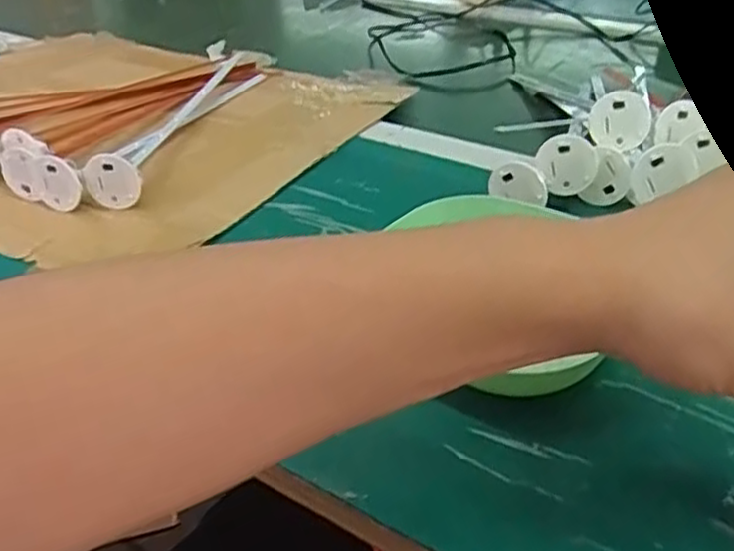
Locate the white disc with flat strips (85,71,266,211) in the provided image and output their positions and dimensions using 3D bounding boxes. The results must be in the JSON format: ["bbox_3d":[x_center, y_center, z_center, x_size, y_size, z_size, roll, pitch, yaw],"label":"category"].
[{"bbox_3d":[-0.143,-0.136,0.592,0.032,0.032,0.285,6,33,11],"label":"white disc with flat strips"}]

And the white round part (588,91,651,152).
[{"bbox_3d":[0.169,-0.103,0.476,0.039,0.038,0.005,10,7,-3],"label":"white round part"}]

